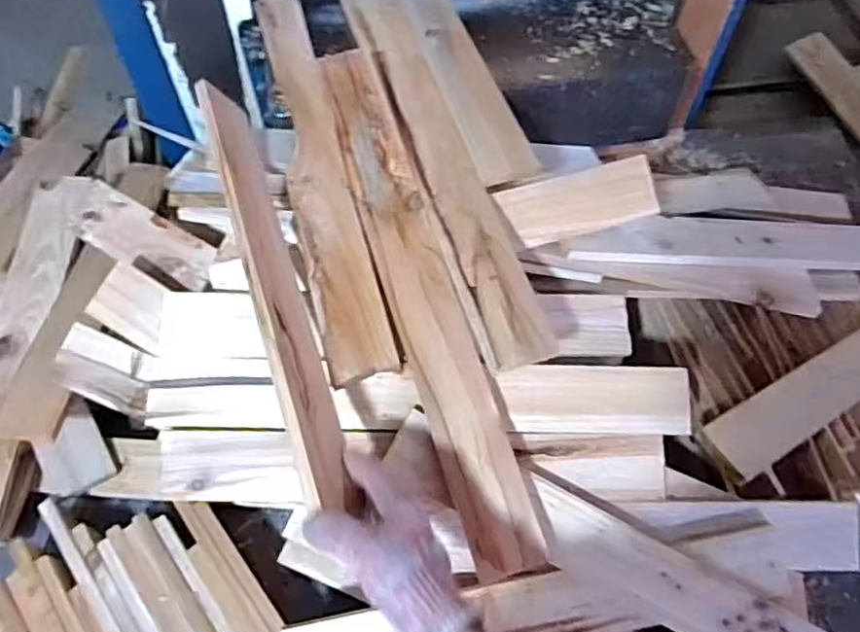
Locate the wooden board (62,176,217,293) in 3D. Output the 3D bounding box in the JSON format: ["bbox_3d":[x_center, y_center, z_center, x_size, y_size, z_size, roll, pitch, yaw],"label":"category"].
[{"bbox_3d":[-0.341,-0.095,0.761,0.205,0.018,0.066,30,62,2],"label":"wooden board"}]

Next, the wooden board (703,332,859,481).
[{"bbox_3d":[0.499,0.080,0.807,0.433,0.022,0.069,-23,66,-23],"label":"wooden board"}]

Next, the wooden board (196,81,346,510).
[{"bbox_3d":[-0.147,-0.038,0.623,0.013,0.078,0.440,-30,67,20],"label":"wooden board"}]

